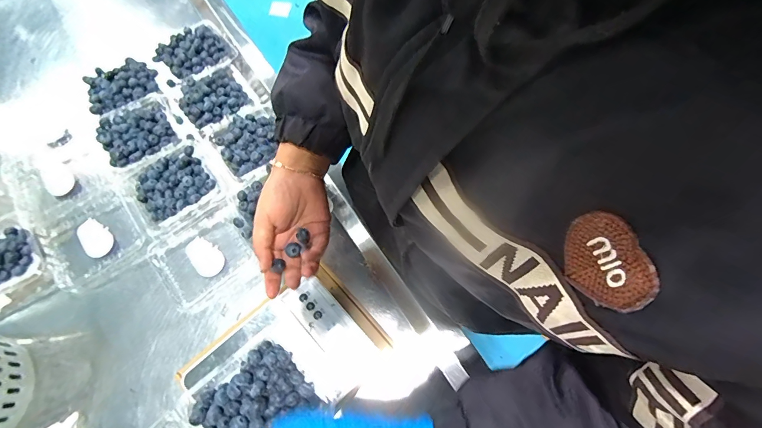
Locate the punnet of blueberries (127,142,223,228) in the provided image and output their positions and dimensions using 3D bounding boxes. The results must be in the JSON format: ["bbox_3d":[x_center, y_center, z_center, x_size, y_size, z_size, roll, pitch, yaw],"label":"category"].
[{"bbox_3d":[-0.310,-0.045,0.536,0.107,0.036,0.105,-36,76,-12],"label":"punnet of blueberries"}]

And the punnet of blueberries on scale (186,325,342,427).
[{"bbox_3d":[-0.126,0.191,0.380,0.116,0.033,0.106,-40,77,-13],"label":"punnet of blueberries on scale"}]

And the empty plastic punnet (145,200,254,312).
[{"bbox_3d":[-0.252,0.054,0.517,0.133,0.045,0.111,-40,75,-16],"label":"empty plastic punnet"}]

